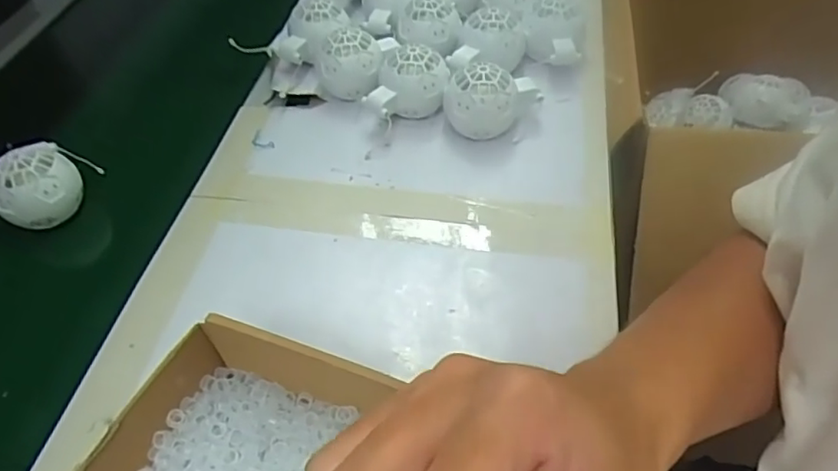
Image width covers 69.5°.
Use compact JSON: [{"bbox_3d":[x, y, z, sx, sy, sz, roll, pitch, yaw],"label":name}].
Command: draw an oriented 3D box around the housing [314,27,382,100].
[{"bbox_3d":[-0.067,-0.160,0.562,0.062,0.060,0.058,-6,50,-2],"label":"housing"}]

